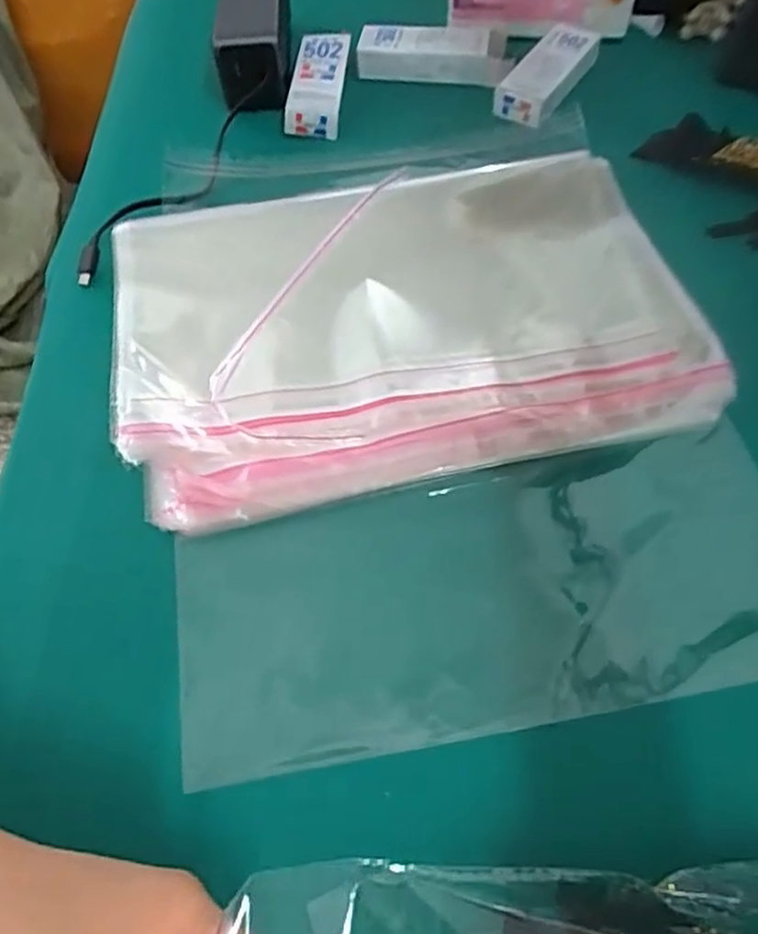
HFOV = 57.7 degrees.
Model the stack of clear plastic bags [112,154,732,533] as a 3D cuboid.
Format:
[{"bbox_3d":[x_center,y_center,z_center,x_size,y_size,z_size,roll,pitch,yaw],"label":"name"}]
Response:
[{"bbox_3d":[0.012,-0.090,0.399,0.313,0.019,0.221,-13,64,-6],"label":"stack of clear plastic bags"}]

